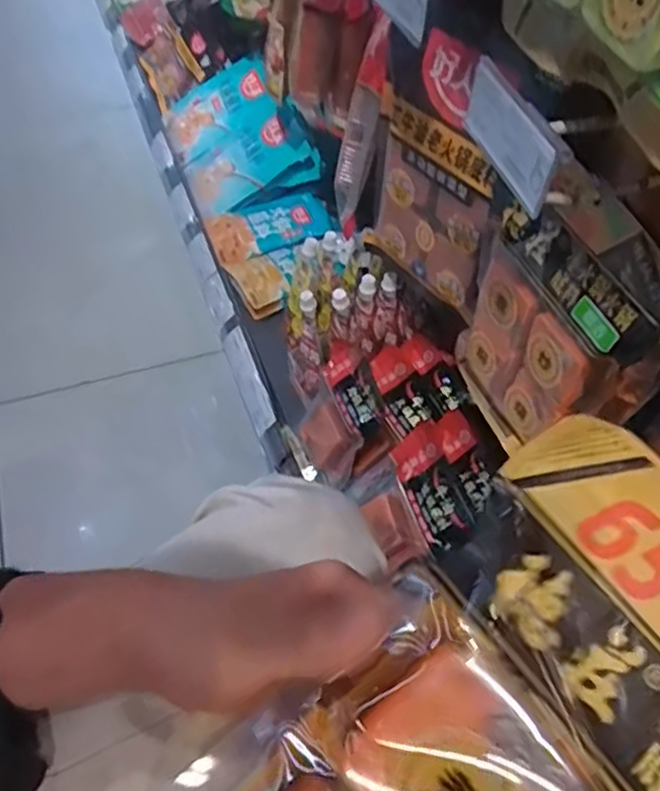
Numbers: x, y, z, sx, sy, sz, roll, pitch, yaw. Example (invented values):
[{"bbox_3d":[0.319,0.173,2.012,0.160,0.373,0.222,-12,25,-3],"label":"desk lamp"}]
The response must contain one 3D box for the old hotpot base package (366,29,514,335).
[{"bbox_3d":[0.093,-0.178,0.624,0.034,0.245,0.168,-26,66,-25],"label":"old hotpot base package"}]

